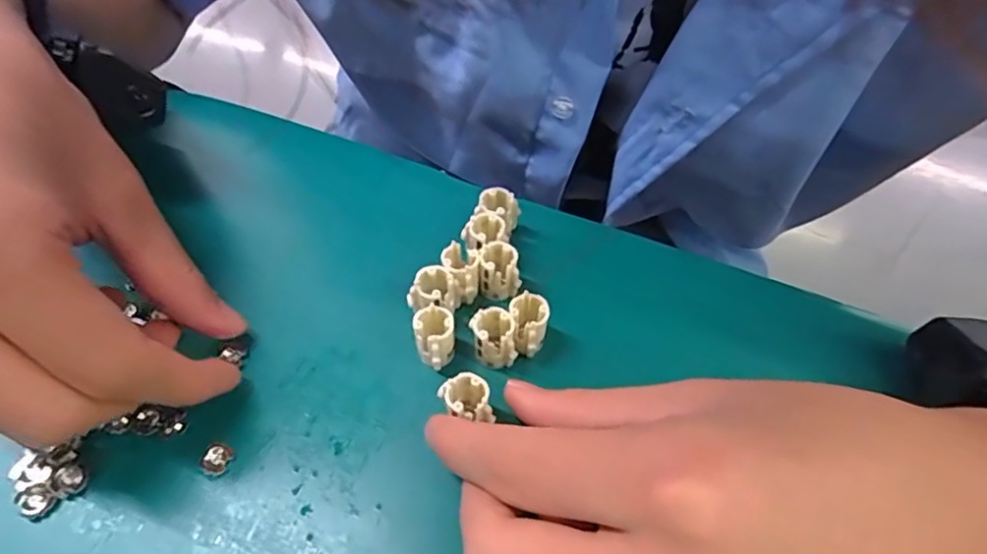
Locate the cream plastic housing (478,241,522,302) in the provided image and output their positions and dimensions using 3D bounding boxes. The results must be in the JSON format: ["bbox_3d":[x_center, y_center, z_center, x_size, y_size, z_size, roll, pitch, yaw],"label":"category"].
[{"bbox_3d":[0.002,-0.001,0.236,0.016,0.021,0.016,8,56,3],"label":"cream plastic housing"}]

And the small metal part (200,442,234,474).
[{"bbox_3d":[-0.093,0.060,0.200,0.009,0.004,0.010,19,57,11],"label":"small metal part"}]

